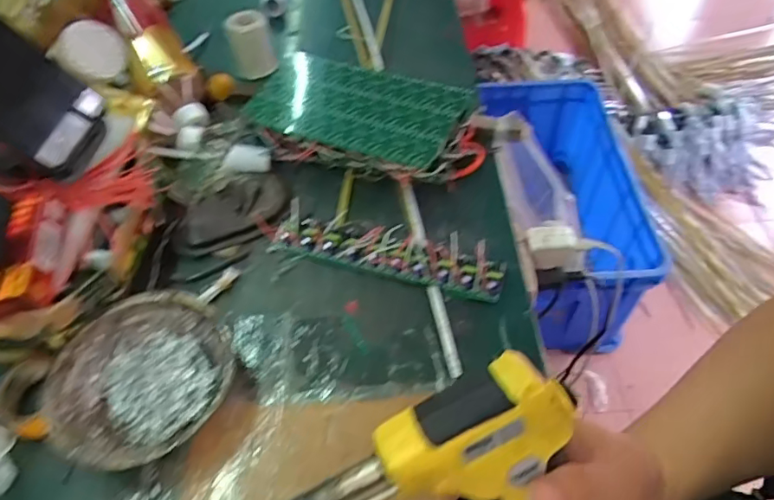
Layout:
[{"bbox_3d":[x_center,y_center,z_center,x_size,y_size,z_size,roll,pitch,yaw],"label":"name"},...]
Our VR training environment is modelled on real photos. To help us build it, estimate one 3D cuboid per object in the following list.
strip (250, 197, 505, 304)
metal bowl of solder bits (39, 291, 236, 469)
[{"bbox_3d":[-0.007,-0.004,0.471,0.216,0.020,0.048,15,54,14],"label":"strip"},{"bbox_3d":[-0.174,0.093,0.389,0.115,0.036,0.127,14,54,14],"label":"metal bowl of solder bits"}]

